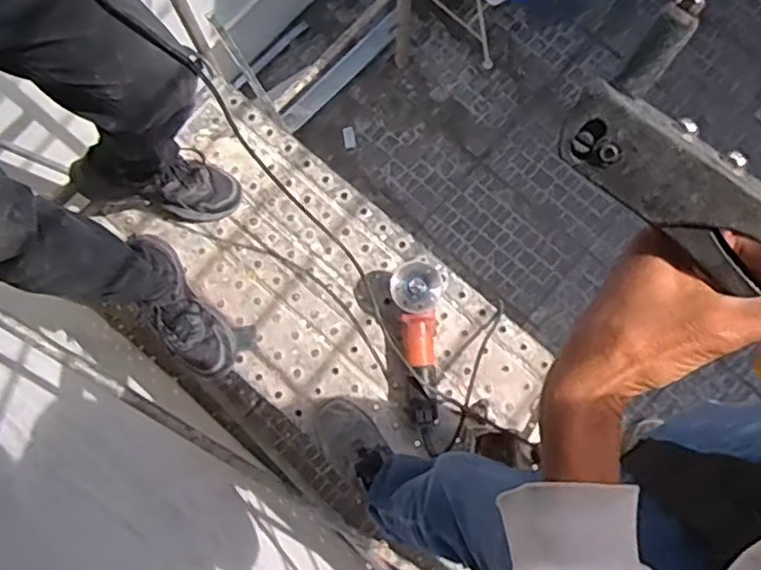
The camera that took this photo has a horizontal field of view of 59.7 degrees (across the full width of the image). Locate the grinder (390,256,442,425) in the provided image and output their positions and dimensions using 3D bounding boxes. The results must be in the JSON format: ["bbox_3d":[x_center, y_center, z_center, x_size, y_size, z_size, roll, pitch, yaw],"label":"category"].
[{"bbox_3d":[0.062,0.095,1.184,0.089,0.106,0.300,0,80,1],"label":"grinder"}]

